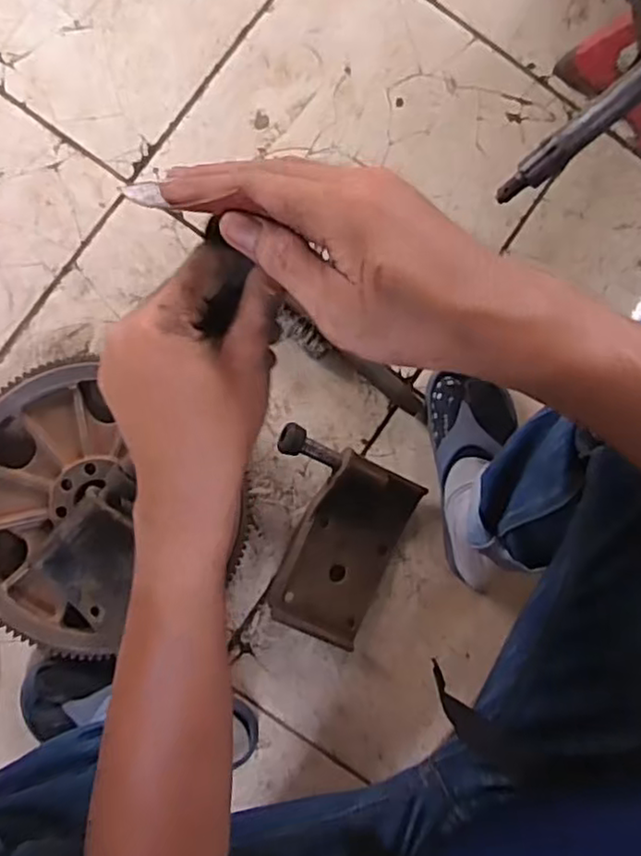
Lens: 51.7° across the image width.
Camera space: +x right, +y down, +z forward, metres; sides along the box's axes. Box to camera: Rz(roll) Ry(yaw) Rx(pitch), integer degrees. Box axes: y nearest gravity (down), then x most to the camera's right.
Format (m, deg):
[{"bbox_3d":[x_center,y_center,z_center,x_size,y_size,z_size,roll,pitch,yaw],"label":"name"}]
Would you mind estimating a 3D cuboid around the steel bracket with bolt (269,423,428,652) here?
[{"bbox_3d":[0.001,0.122,0.732,0.169,0.054,0.200,27,87,-2],"label":"steel bracket with bolt"}]

